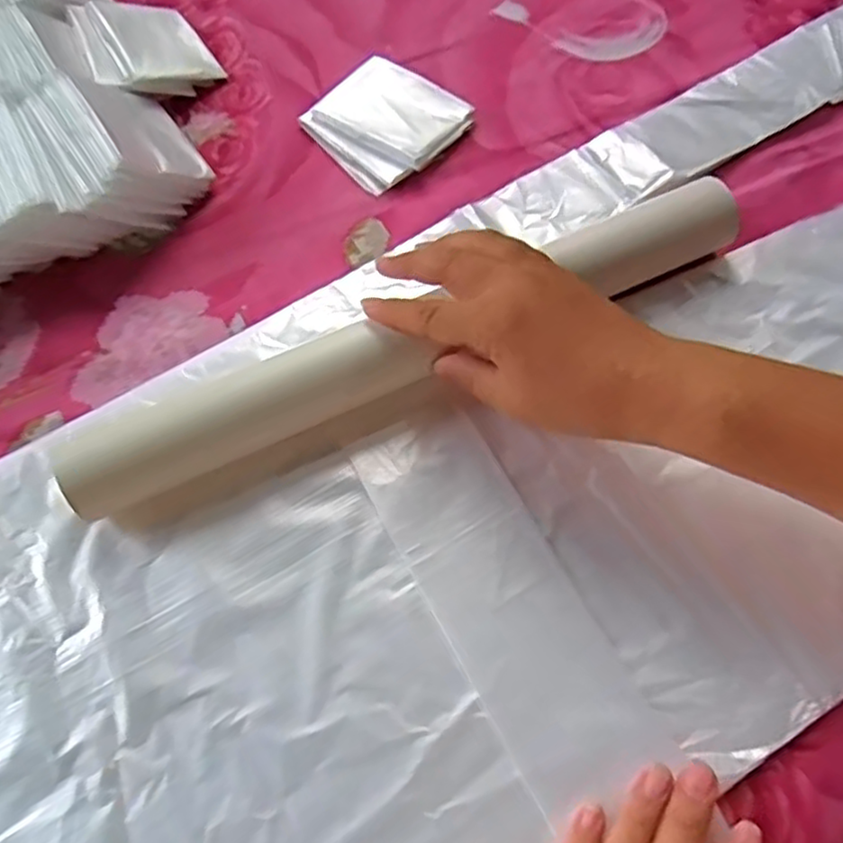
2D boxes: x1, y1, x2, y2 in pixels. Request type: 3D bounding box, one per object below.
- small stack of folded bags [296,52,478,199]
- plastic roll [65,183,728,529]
[{"bbox_3d":[-0.021,-0.194,0.442,0.084,0.015,0.083,-39,70,-14],"label":"small stack of folded bags"},{"bbox_3d":[-0.001,-0.042,0.347,0.351,0.033,0.037,-25,67,-8],"label":"plastic roll"}]

